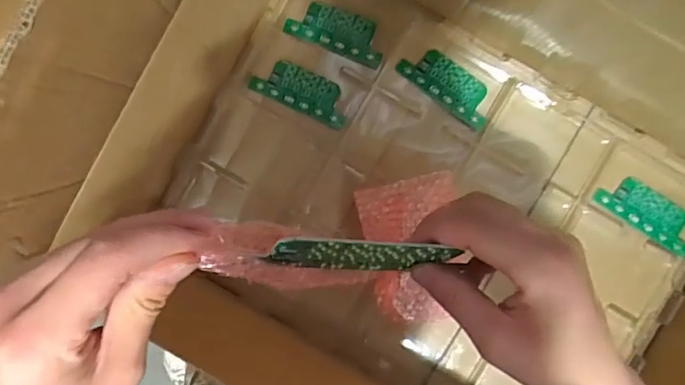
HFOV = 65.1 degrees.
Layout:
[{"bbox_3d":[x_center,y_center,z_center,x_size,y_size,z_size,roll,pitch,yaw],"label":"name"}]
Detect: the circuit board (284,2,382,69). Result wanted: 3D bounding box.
[{"bbox_3d":[-0.006,-0.216,0.719,0.133,0.008,0.056,23,90,2],"label":"circuit board"}]

